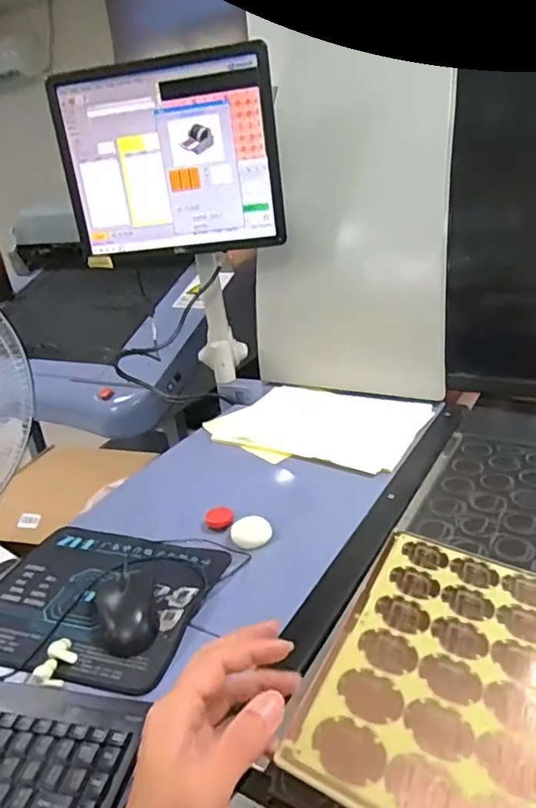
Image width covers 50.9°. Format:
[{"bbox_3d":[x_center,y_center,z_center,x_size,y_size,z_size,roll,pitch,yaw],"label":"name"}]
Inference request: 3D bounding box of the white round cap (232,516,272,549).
[{"bbox_3d":[-0.022,0.166,0.731,0.052,0.014,0.058,-6,23,-1],"label":"white round cap"}]

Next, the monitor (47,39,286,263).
[{"bbox_3d":[-0.169,-0.410,0.958,0.366,0.299,0.039,-2,23,9],"label":"monitor"}]

